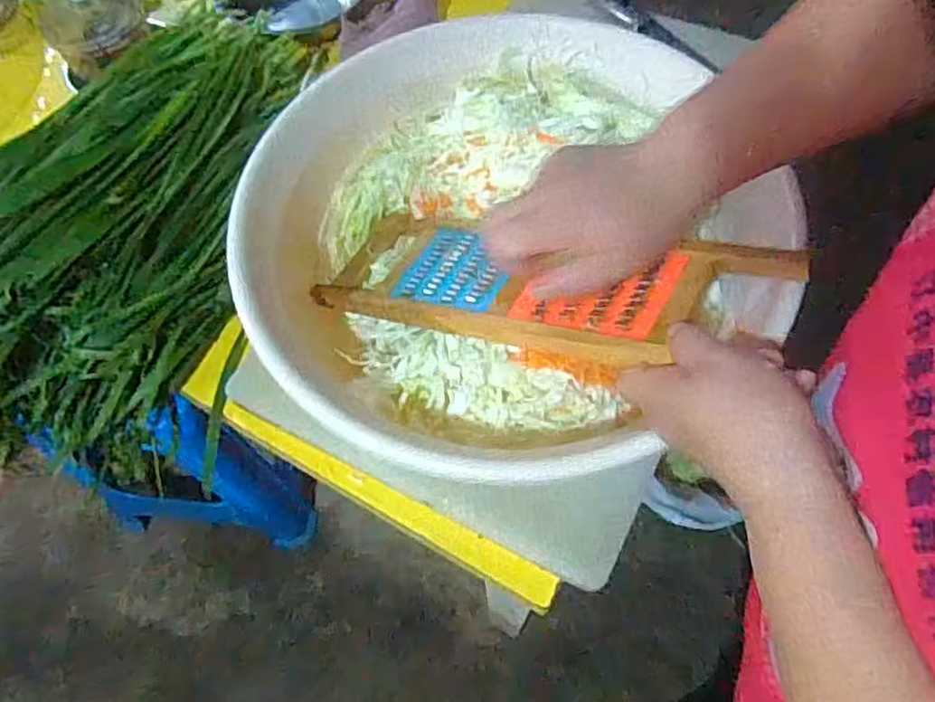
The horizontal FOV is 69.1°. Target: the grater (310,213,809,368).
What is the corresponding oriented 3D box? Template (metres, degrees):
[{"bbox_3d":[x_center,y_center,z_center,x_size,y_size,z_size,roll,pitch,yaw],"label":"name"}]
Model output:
[{"bbox_3d":[0.037,-0.044,0.464,0.328,0.026,0.105,8,61,33],"label":"grater"}]

